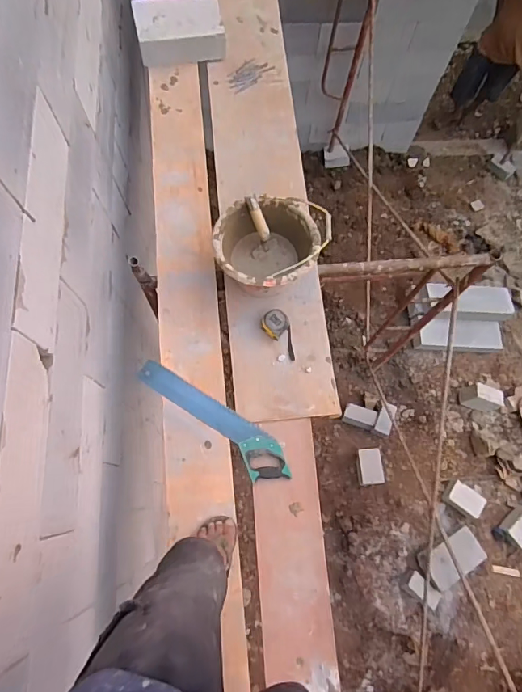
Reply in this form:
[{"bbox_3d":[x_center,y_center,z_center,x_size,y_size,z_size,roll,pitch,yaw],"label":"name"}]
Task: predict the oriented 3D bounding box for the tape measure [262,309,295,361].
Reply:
[{"bbox_3d":[0.051,-0.031,1.338,0.084,0.037,0.151,-12,73,-5],"label":"tape measure"}]

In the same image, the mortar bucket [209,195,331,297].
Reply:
[{"bbox_3d":[0.023,-0.262,1.272,0.290,0.164,0.273,0,72,-1],"label":"mortar bucket"}]

